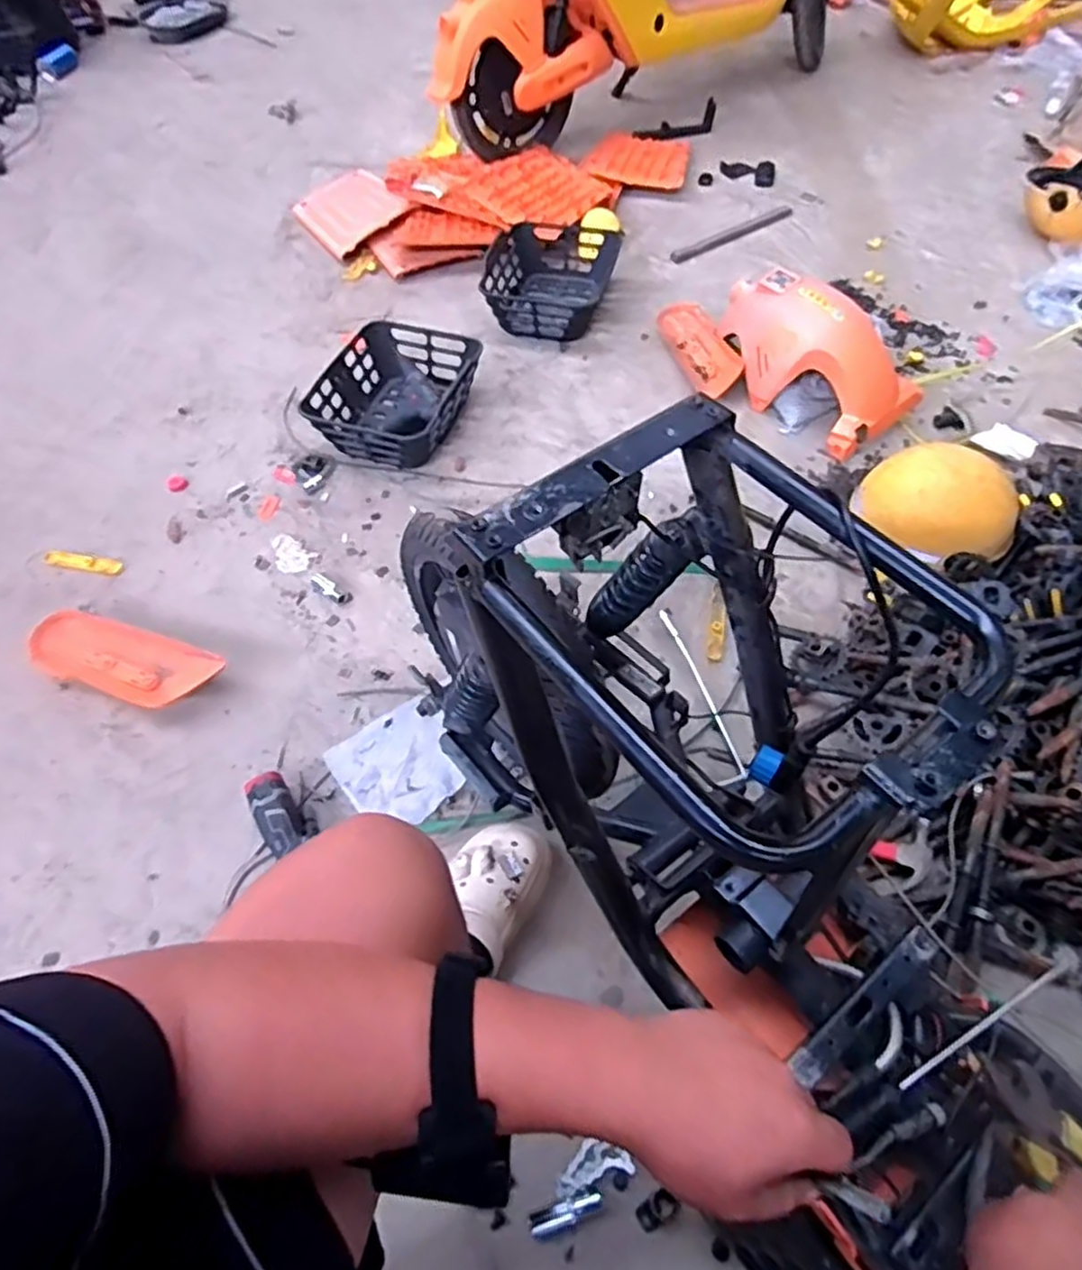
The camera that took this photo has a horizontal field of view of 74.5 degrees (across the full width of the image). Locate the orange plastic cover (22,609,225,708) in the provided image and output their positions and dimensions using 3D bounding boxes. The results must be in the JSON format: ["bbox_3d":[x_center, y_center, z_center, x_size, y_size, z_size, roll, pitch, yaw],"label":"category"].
[{"bbox_3d":[-0.647,0.043,1.116,0.314,0.062,0.104,15,58,11],"label":"orange plastic cover"}]

